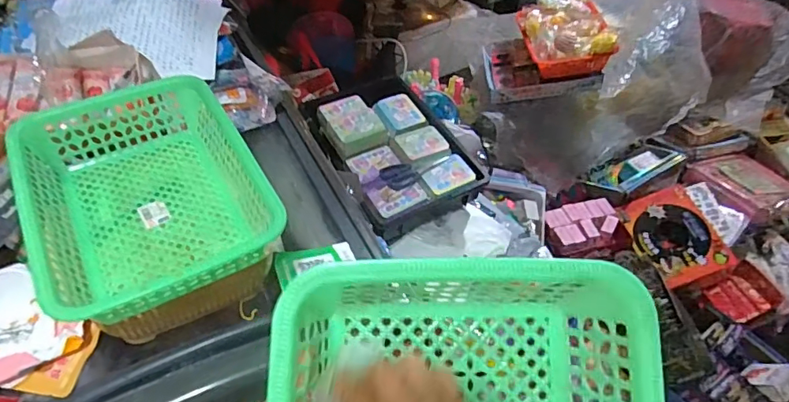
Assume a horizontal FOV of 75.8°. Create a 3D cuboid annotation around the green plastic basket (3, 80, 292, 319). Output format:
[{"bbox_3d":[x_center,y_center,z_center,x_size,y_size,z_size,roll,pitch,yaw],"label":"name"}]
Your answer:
[{"bbox_3d":[-0.279,-0.016,0.578,0.222,0.091,0.309,-27,54,-20],"label":"green plastic basket"}]

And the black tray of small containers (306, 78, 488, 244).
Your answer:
[{"bbox_3d":[-0.026,-0.135,1.180,0.343,0.107,0.448,-25,53,-18],"label":"black tray of small containers"}]

